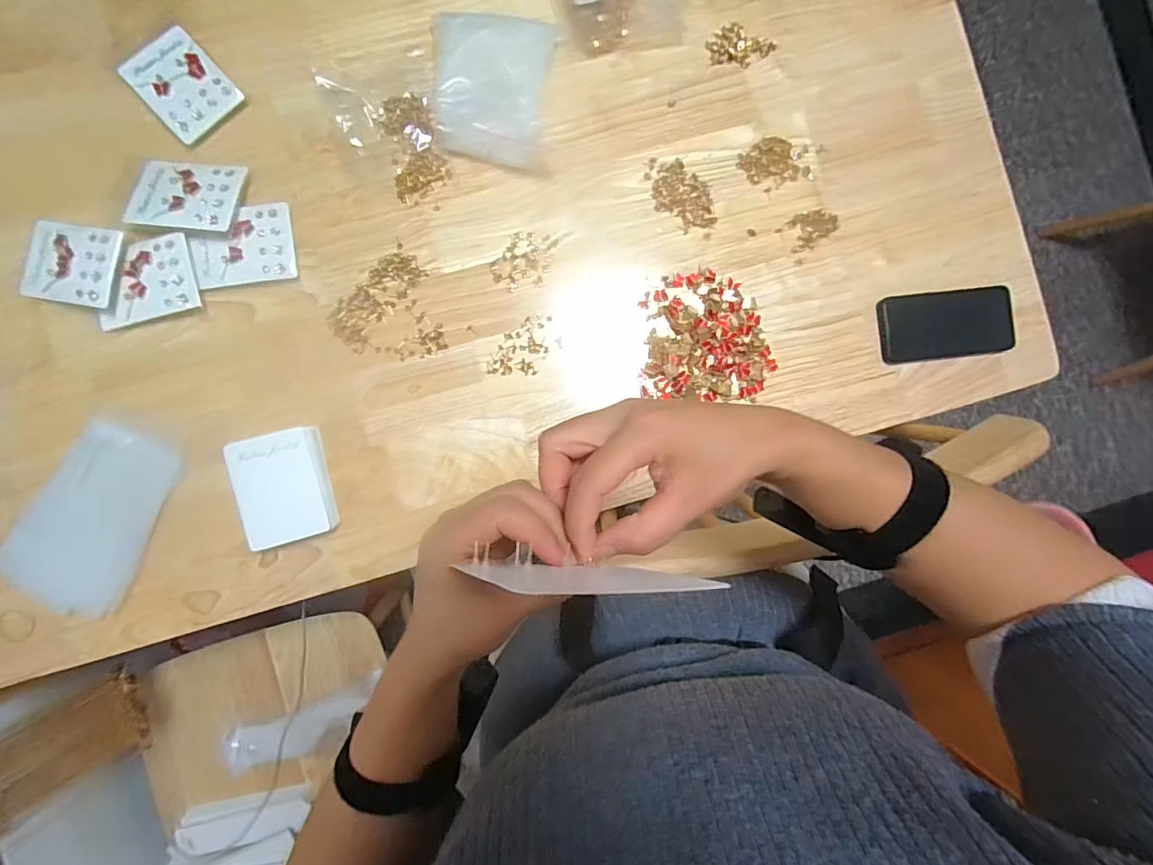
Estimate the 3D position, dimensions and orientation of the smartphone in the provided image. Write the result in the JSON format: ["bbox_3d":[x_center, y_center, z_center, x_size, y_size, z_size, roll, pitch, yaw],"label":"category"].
[{"bbox_3d":[0.416,-0.122,0.583,0.150,0.015,0.074,-7,98,-1],"label":"smartphone"}]

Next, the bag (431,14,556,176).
[{"bbox_3d":[-0.090,-0.371,0.543,0.126,0.050,0.153,3,88,-3],"label":"bag"}]

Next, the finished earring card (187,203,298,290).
[{"bbox_3d":[-0.350,-0.195,0.537,0.102,0.010,0.080,-9,90,-1],"label":"finished earring card"}]

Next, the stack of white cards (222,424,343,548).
[{"bbox_3d":[-0.297,0.056,0.516,0.083,0.035,0.108,-14,88,-3],"label":"stack of white cards"}]

